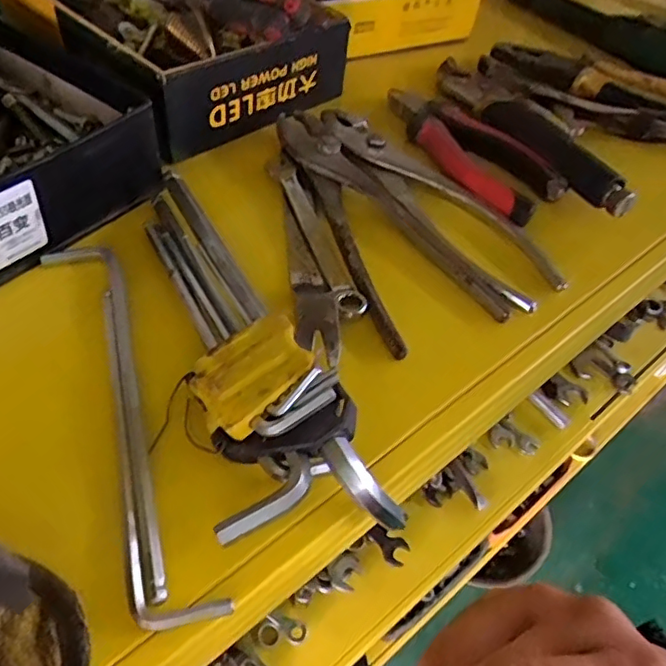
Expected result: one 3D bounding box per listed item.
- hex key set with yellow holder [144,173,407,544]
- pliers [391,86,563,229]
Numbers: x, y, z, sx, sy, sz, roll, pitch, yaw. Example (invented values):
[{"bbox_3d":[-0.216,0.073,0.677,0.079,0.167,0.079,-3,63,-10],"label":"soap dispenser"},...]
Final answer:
[{"bbox_3d":[-0.042,-0.010,0.261,0.058,0.031,0.214,-14,52,-18],"label":"hex key set with yellow holder"},{"bbox_3d":[0.087,-0.126,0.378,0.055,0.013,0.146,-22,55,-24],"label":"pliers"}]

